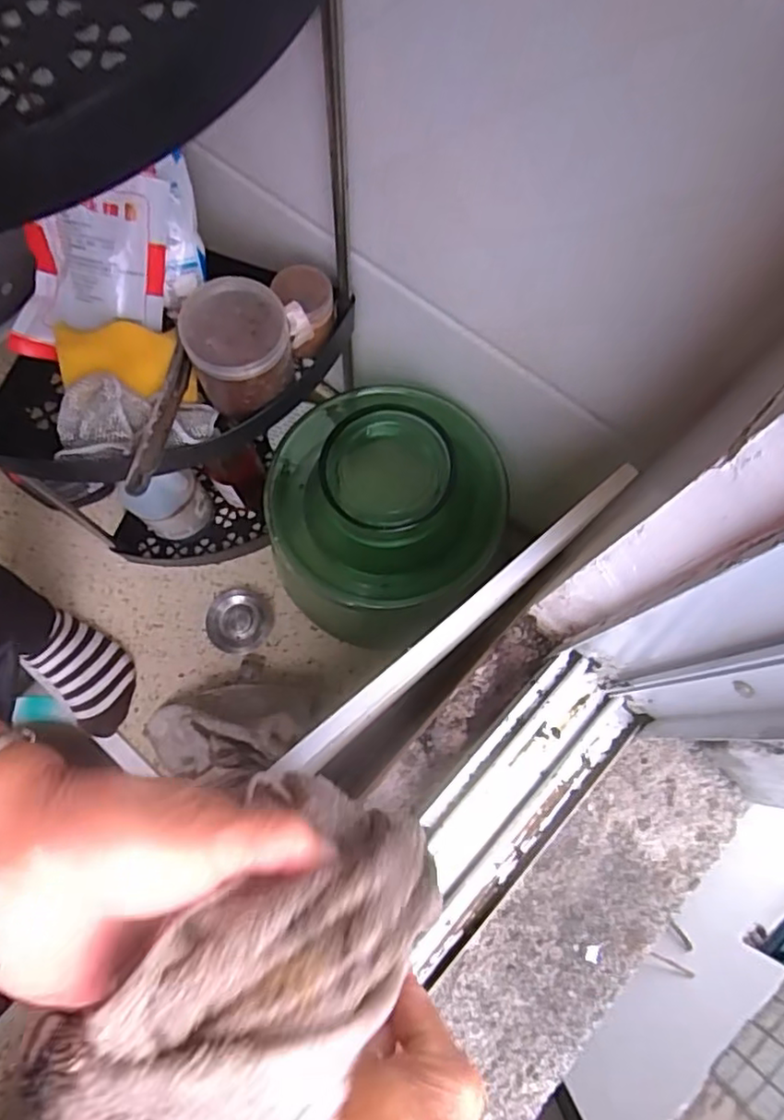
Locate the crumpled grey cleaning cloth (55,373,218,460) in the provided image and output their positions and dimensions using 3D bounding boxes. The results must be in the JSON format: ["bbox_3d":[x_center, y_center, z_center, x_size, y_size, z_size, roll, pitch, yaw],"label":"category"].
[{"bbox_3d":[-0.212,-0.114,0.528,0.124,0.064,0.048,-2,74,-14],"label":"crumpled grey cleaning cloth"}]

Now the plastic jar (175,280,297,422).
[{"bbox_3d":[-0.123,-0.173,0.530,0.080,0.082,0.080,0,75,-1],"label":"plastic jar"}]

